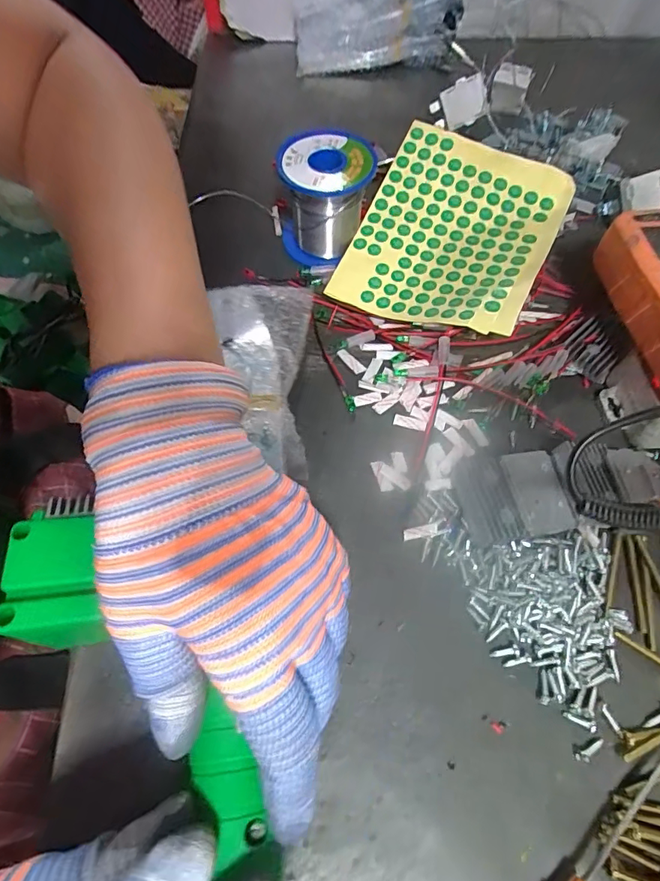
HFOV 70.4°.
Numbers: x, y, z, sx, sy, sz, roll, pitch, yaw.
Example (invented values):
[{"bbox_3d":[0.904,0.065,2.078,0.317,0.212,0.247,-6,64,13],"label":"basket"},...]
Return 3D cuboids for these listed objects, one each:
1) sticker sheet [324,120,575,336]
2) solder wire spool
[{"bbox_3d":[0.088,-0.148,0.331,0.128,0.034,0.156,26,66,12],"label":"sticker sheet"},{"bbox_3d":[-0.004,-0.169,0.329,0.063,0.058,0.063,4,64,2],"label":"solder wire spool"}]

